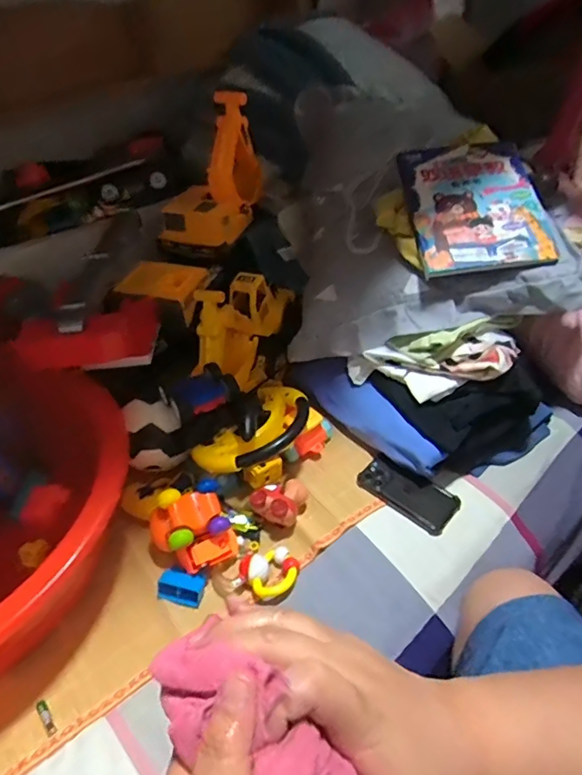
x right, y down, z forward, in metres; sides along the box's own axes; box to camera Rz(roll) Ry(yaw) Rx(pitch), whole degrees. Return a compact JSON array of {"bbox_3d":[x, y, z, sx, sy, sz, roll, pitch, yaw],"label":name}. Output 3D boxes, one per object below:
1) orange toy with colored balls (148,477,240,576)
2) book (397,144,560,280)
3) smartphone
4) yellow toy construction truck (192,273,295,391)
[{"bbox_3d":[-0.136,0.195,0.712,0.102,0.088,0.091,-23,46,-19],"label":"orange toy with colored balls"},{"bbox_3d":[0.291,-0.297,0.816,0.197,0.027,0.301,-2,56,-2],"label":"book"},{"bbox_3d":[0.175,0.155,0.782,0.145,0.021,0.069,29,52,30],"label":"smartphone"},{"bbox_3d":[-0.085,-0.123,0.921,0.105,0.144,0.273,7,44,11],"label":"yellow toy construction truck"}]

